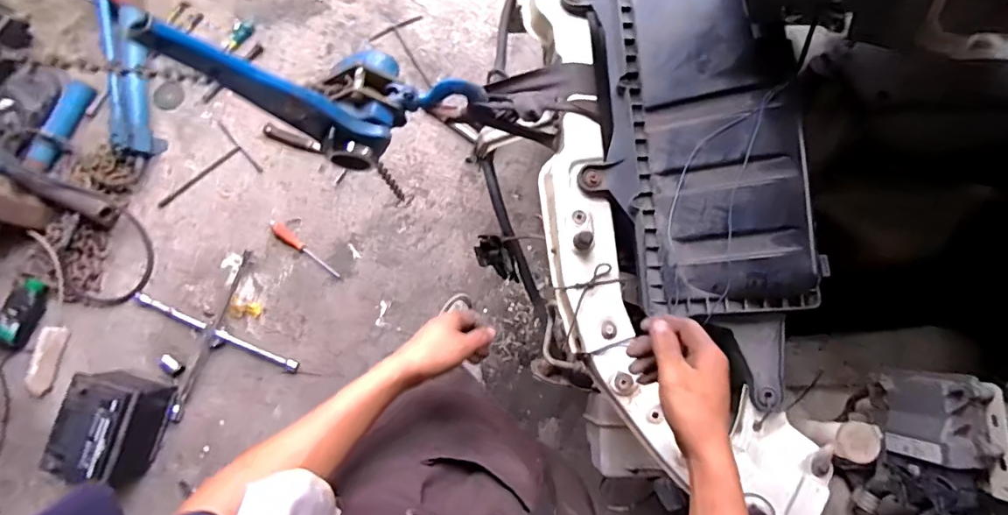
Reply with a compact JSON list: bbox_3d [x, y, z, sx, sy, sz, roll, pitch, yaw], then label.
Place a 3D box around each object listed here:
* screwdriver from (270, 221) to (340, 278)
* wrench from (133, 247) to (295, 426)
[{"bbox_3d":[-0.602,-0.022,1.526,0.263,0.027,0.040,37,82,8],"label":"screwdriver"},{"bbox_3d":[-0.843,0.217,1.464,0.387,0.042,0.412,-25,80,-3],"label":"wrench"}]

